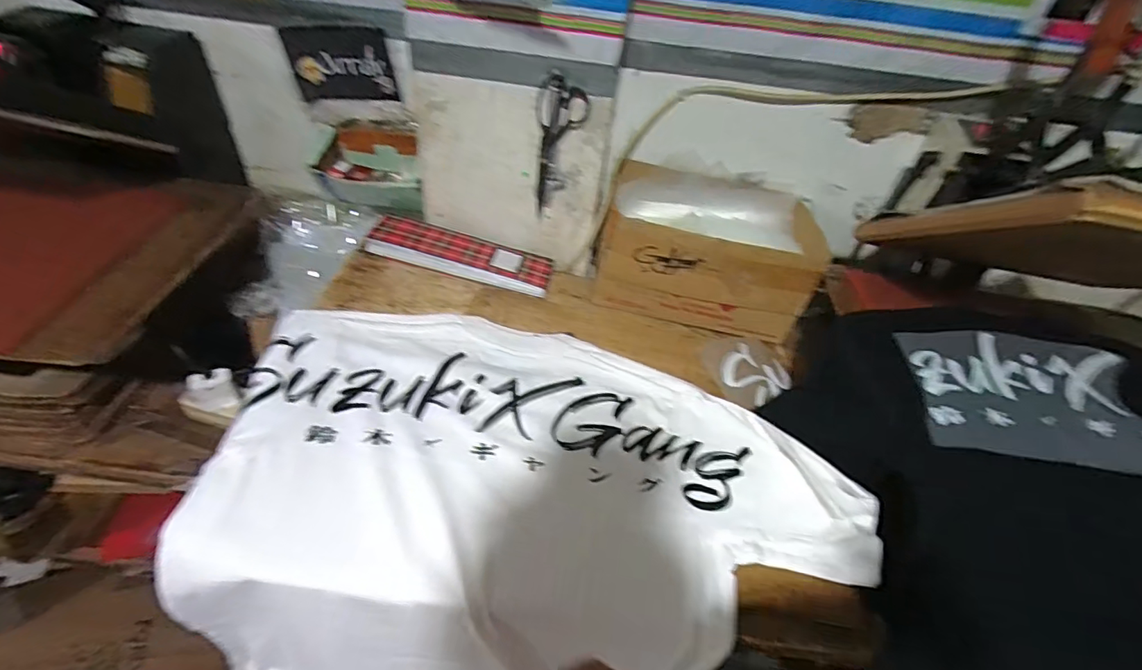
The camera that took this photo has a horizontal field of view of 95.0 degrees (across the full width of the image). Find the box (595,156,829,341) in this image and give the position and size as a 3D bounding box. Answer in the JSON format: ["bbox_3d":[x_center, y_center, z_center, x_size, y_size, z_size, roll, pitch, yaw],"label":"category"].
[{"bbox_3d":[0.250,-0.173,0.969,0.352,0.184,0.268,11,43,5],"label":"box"}]

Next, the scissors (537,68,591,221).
[{"bbox_3d":[-0.016,-0.300,0.843,0.075,0.223,0.009,5,43,-2],"label":"scissors"}]

